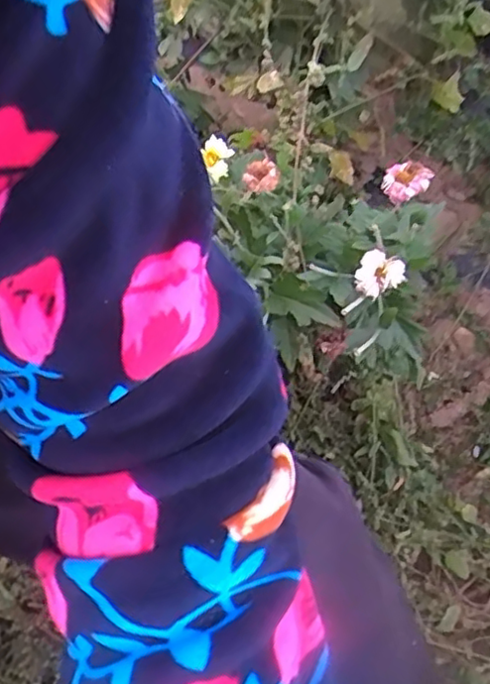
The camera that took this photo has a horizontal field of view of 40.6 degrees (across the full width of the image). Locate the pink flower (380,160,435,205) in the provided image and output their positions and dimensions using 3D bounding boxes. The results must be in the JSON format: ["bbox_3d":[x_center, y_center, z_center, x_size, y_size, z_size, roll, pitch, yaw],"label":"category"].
[{"bbox_3d":[0.095,-0.094,0.396,0.027,0.019,0.024,19,61,10],"label":"pink flower"}]

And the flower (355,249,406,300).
[{"bbox_3d":[0.088,-0.045,0.432,0.029,0.024,0.022,9,60,5],"label":"flower"}]

